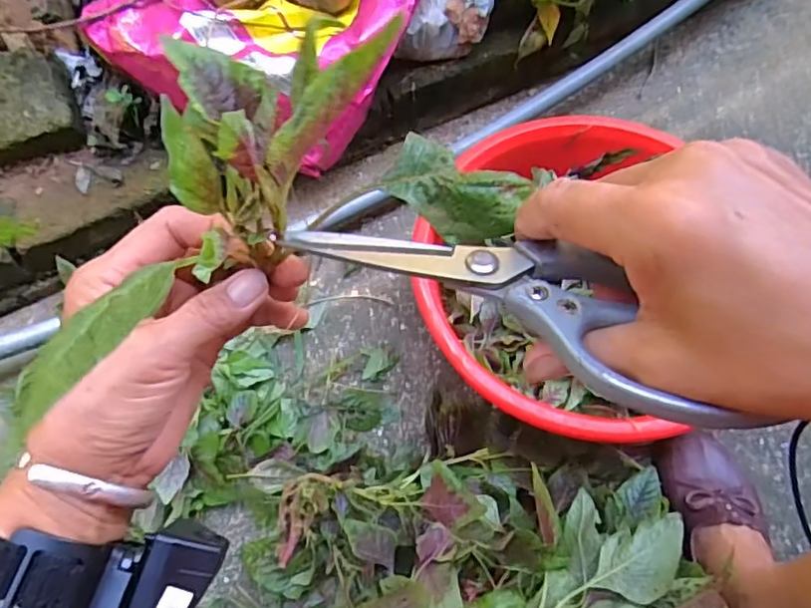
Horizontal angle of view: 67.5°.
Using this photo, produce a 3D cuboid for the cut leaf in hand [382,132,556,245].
[{"bbox_3d":[0.025,-0.047,0.262,0.061,0.022,0.033,20,67,9],"label":"cut leaf in hand"}]

